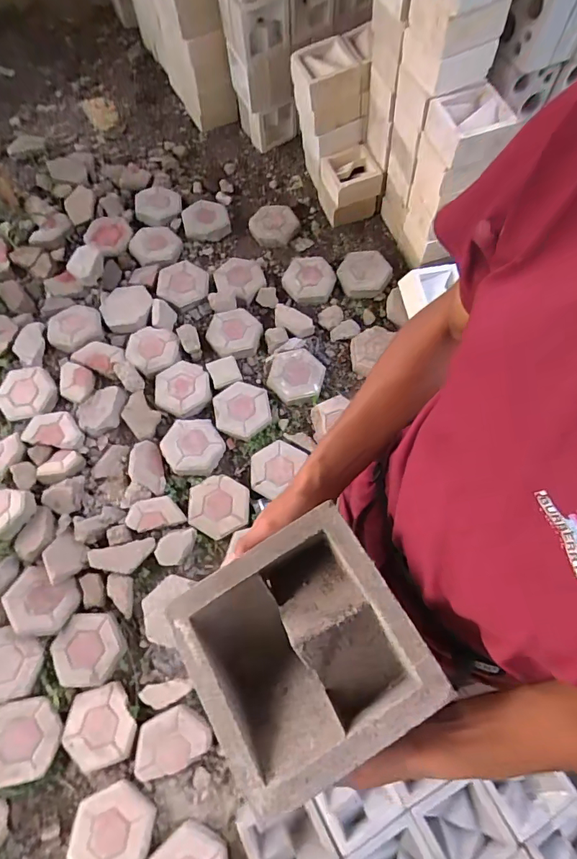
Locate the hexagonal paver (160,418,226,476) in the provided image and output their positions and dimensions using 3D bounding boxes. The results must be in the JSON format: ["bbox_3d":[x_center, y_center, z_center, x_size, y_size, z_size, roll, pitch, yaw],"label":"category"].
[{"bbox_3d":[-0.336,0.052,1.553,0.210,0.058,0.216,21,70,6],"label":"hexagonal paver"}]

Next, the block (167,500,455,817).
[{"bbox_3d":[0.009,0.205,0.424,0.194,0.074,0.195,-28,73,-12],"label":"block"}]

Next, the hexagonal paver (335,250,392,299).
[{"bbox_3d":[0.307,-0.633,1.802,0.203,0.073,0.197,-17,71,-8],"label":"hexagonal paver"}]

